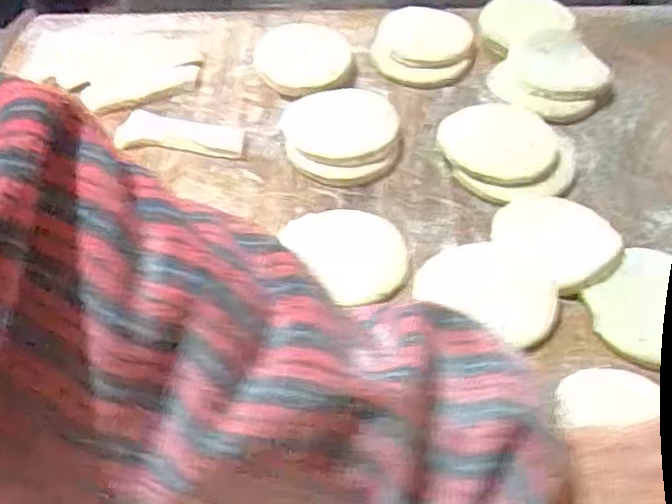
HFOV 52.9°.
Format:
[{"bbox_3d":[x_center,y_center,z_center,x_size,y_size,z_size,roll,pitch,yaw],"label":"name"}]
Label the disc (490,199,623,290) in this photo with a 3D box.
[{"bbox_3d":[0.133,-0.010,0.414,0.065,0.017,0.072,-29,55,-23],"label":"disc"}]

